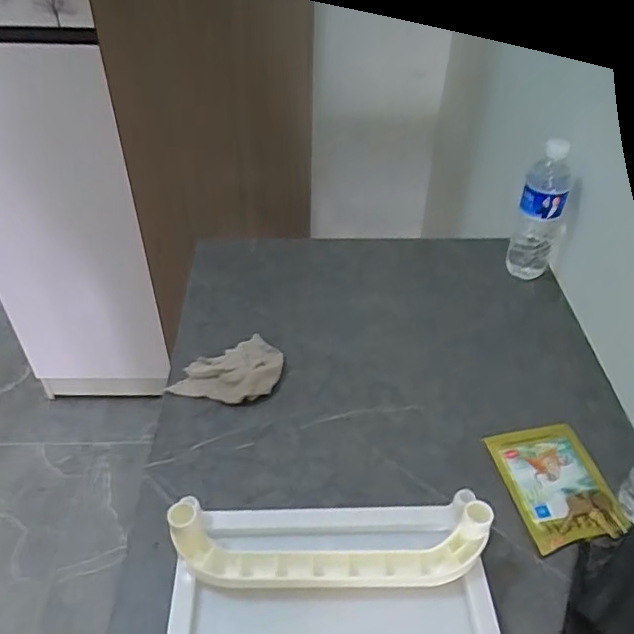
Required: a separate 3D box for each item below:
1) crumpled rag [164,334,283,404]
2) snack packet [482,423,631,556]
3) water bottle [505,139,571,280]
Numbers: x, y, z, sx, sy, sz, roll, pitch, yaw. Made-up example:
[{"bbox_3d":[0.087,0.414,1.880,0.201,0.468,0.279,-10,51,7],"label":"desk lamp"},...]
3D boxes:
[{"bbox_3d":[-0.118,0.081,0.785,0.152,0.029,0.094,-24,47,-24],"label":"crumpled rag"},{"bbox_3d":[0.276,0.192,0.668,0.108,0.007,0.146,-9,42,-9],"label":"snack packet"},{"bbox_3d":[0.353,-0.158,0.903,0.070,0.234,0.061,16,44,17],"label":"water bottle"}]

